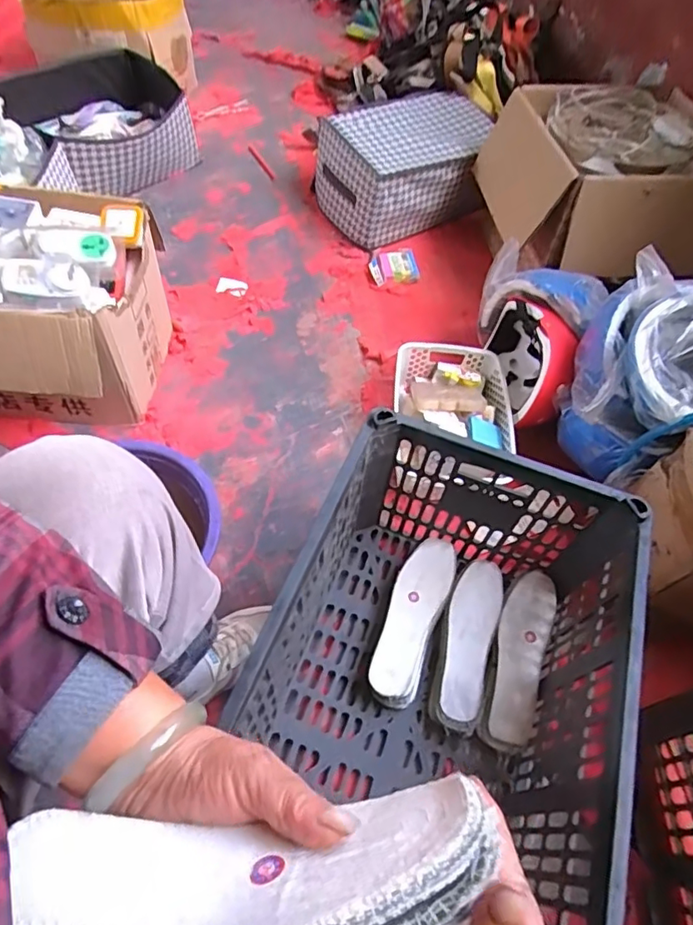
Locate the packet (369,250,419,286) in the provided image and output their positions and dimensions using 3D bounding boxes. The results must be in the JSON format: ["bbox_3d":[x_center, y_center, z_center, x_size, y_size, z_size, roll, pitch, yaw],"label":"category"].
[{"bbox_3d":[0.111,-0.445,1.274,0.112,0.037,0.091,-6,57,-8],"label":"packet"}]

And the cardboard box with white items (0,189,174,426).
[{"bbox_3d":[-0.526,-0.250,0.891,0.392,0.265,0.326,3,56,-2],"label":"cardboard box with white items"}]

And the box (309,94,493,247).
[{"bbox_3d":[0.154,-0.697,1.329,0.399,0.195,0.252,-23,61,-19],"label":"box"}]

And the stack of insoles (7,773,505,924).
[{"bbox_3d":[-0.049,0.185,0.236,0.218,0.040,0.071,-11,56,9],"label":"stack of insoles"}]

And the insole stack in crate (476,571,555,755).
[{"bbox_3d":[0.234,0.261,0.753,0.069,0.037,0.236,18,56,8],"label":"insole stack in crate"}]

